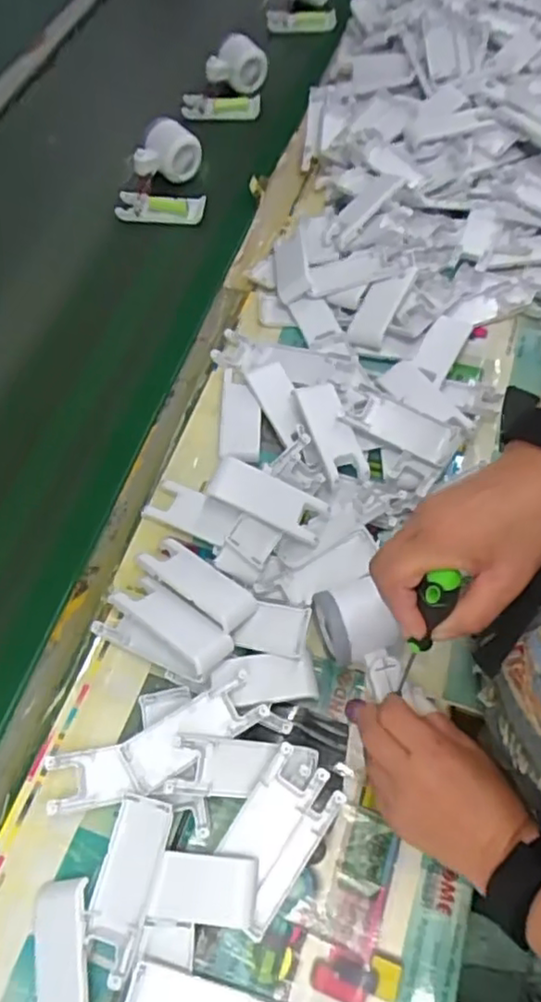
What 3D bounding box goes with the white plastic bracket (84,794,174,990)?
[{"bbox_3d":[-0.096,0.251,0.426,0.037,0.011,0.102,12,63,7],"label":"white plastic bracket"}]

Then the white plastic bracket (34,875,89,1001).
[{"bbox_3d":[-0.130,0.300,0.408,0.038,0.013,0.105,-19,64,13],"label":"white plastic bracket"}]

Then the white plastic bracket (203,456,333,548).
[{"bbox_3d":[-0.001,-0.003,0.538,0.099,0.010,0.041,27,64,-6],"label":"white plastic bracket"}]

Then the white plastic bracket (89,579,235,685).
[{"bbox_3d":[-0.082,0.096,0.500,0.104,0.021,0.054,25,65,14],"label":"white plastic bracket"}]

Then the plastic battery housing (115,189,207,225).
[{"bbox_3d":[-0.130,-0.355,0.780,0.108,0.027,0.028,6,62,3],"label":"plastic battery housing"}]

